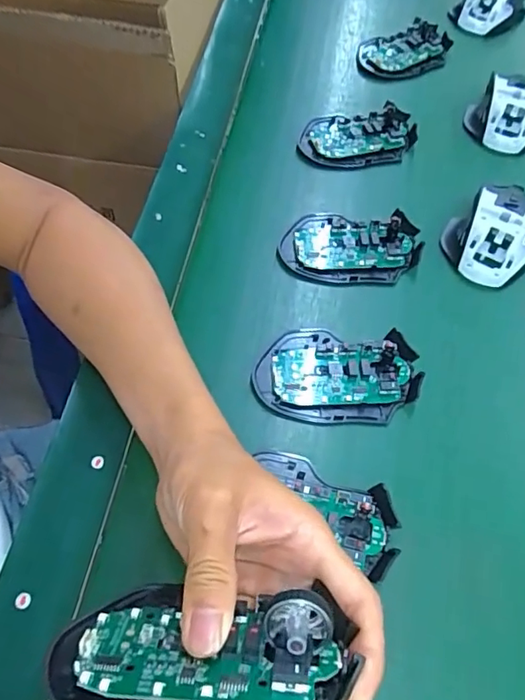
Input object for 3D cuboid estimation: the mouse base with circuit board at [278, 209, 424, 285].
[{"bbox_3d":[0.074,-0.087,0.445,0.114,0.017,0.067,6,59,0],"label":"mouse base with circuit board"}]

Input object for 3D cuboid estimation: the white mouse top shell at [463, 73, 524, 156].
[{"bbox_3d":[0.249,-0.245,0.537,0.074,0.037,0.093,22,60,10],"label":"white mouse top shell"}]

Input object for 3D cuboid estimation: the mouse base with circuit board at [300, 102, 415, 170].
[{"bbox_3d":[0.095,-0.207,0.518,0.112,0.018,0.065,-5,59,-7],"label":"mouse base with circuit board"}]

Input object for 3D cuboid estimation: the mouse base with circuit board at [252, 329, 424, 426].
[{"bbox_3d":[0.053,0.017,0.381,0.112,0.017,0.073,9,59,2],"label":"mouse base with circuit board"}]

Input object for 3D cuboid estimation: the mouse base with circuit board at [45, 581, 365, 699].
[{"bbox_3d":[-0.025,0.117,0.201,0.111,0.028,0.058,2,35,6],"label":"mouse base with circuit board"}]

